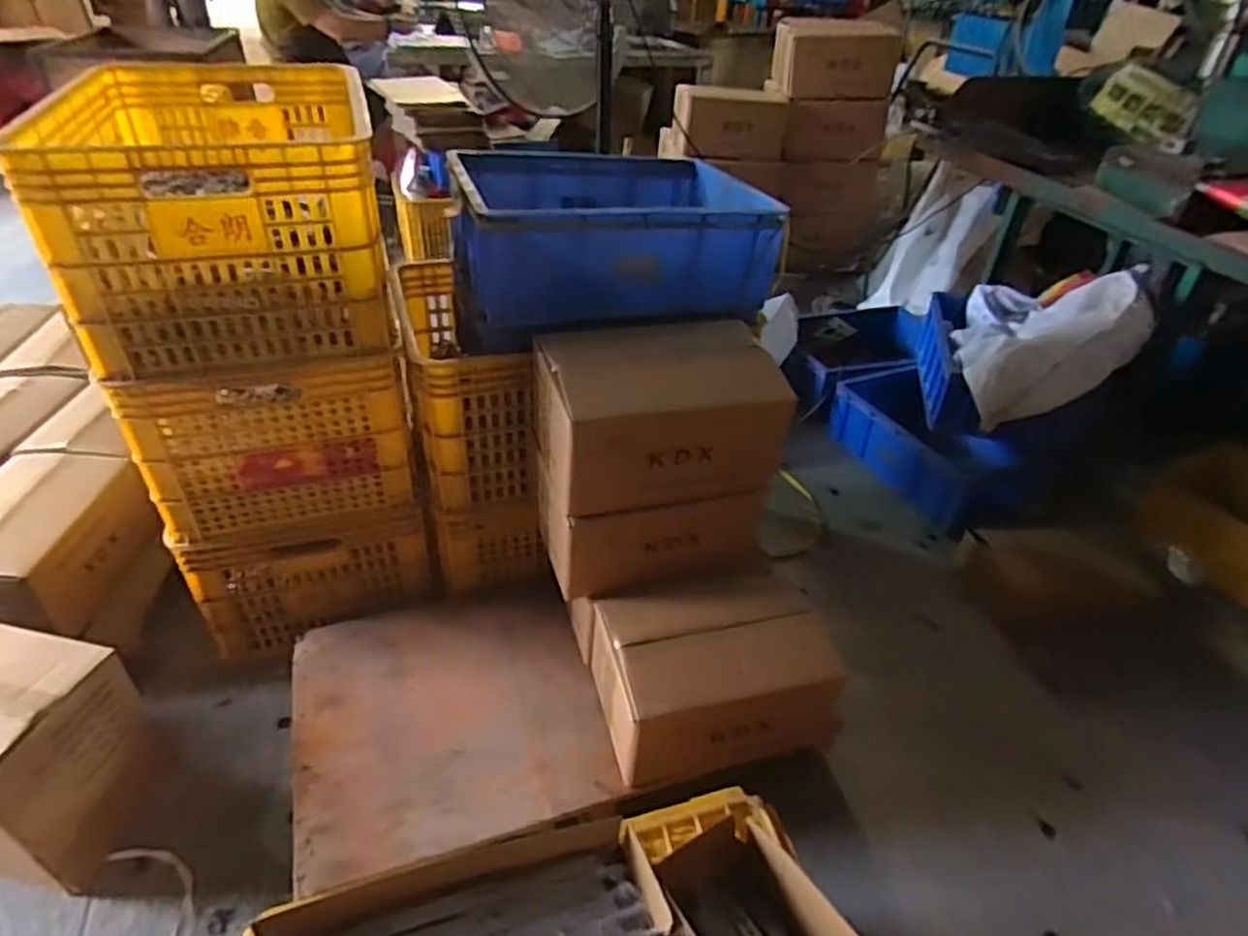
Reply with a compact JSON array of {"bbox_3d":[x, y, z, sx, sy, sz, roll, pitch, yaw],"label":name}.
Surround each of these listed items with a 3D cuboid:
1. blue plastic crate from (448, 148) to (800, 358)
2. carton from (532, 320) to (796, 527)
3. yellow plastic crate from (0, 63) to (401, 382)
[{"bbox_3d":[-0.033,-0.387,1.200,0.478,0.182,0.364,-8,38,-16],"label":"blue plastic crate"},{"bbox_3d":[0.041,-0.081,1.086,0.324,0.191,0.253,-6,37,-13],"label":"carton"},{"bbox_3d":[-0.609,-0.417,1.143,0.400,0.296,0.565,-9,38,-17],"label":"yellow plastic crate"}]

